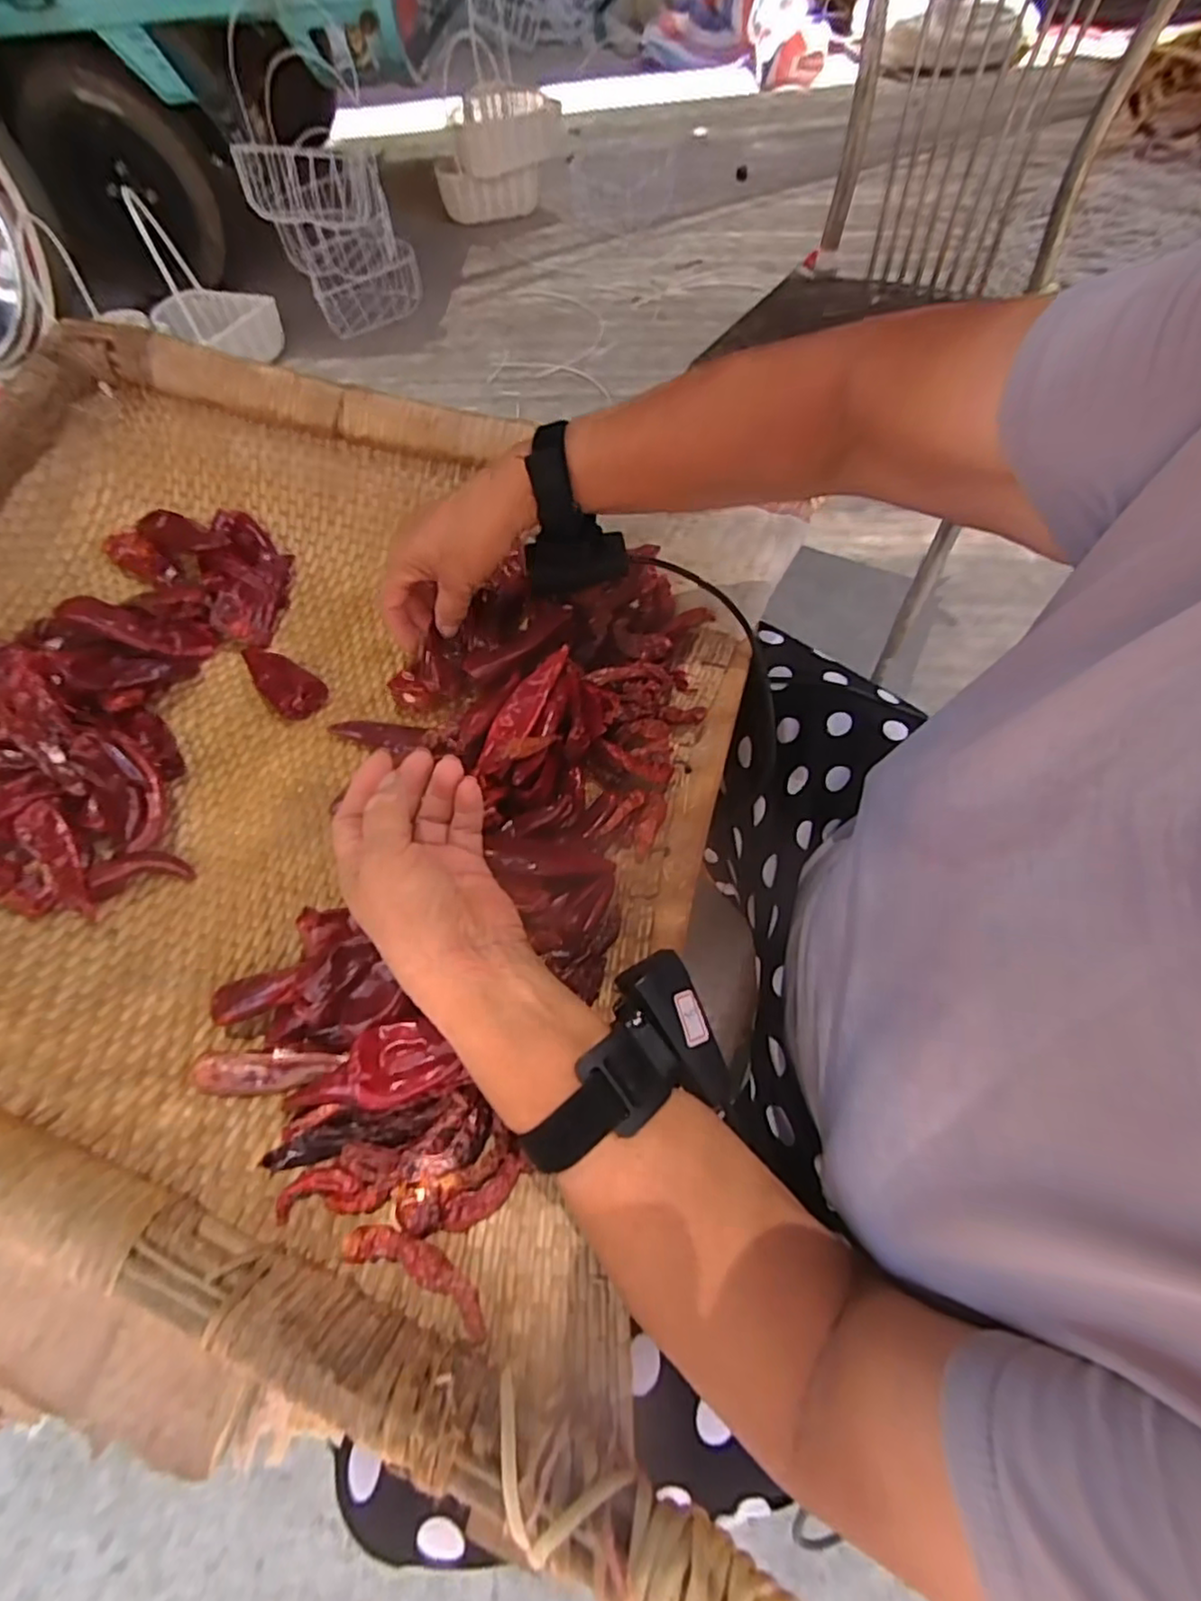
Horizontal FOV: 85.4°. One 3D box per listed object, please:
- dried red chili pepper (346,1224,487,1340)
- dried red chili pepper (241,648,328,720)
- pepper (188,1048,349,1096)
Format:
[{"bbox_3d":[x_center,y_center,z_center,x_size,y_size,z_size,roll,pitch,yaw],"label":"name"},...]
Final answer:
[{"bbox_3d":[-0.080,0.207,0.286,0.073,0.020,0.017,18,65,12],"label":"dried red chili pepper"},{"bbox_3d":[-0.251,-0.099,0.510,0.037,0.019,0.086,-40,67,-16],"label":"dried red chili pepper"},{"bbox_3d":[-0.184,0.150,0.361,0.079,0.013,0.022,-2,62,2],"label":"pepper"}]

